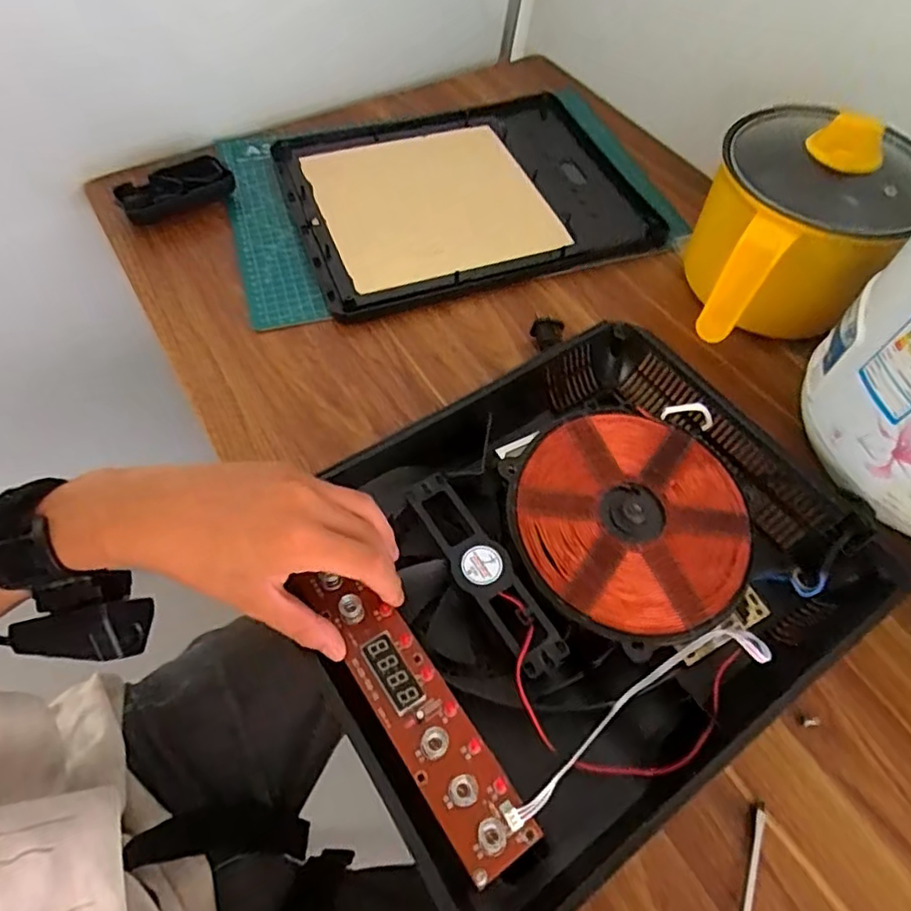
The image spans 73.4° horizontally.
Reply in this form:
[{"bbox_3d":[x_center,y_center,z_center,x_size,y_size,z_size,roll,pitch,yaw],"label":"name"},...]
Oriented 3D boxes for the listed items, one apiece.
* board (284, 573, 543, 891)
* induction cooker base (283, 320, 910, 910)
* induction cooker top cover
[{"bbox_3d":[-0.024,0.130,0.325,0.040,0.017,0.175,-30,65,-22],"label":"board"},{"bbox_3d":[0.082,0.063,0.398,0.351,0.057,0.267,-28,63,-21],"label":"induction cooker base"},{"bbox_3d":[0.016,-0.282,0.651,0.371,0.028,0.288,-15,59,-14],"label":"induction cooker top cover"}]

